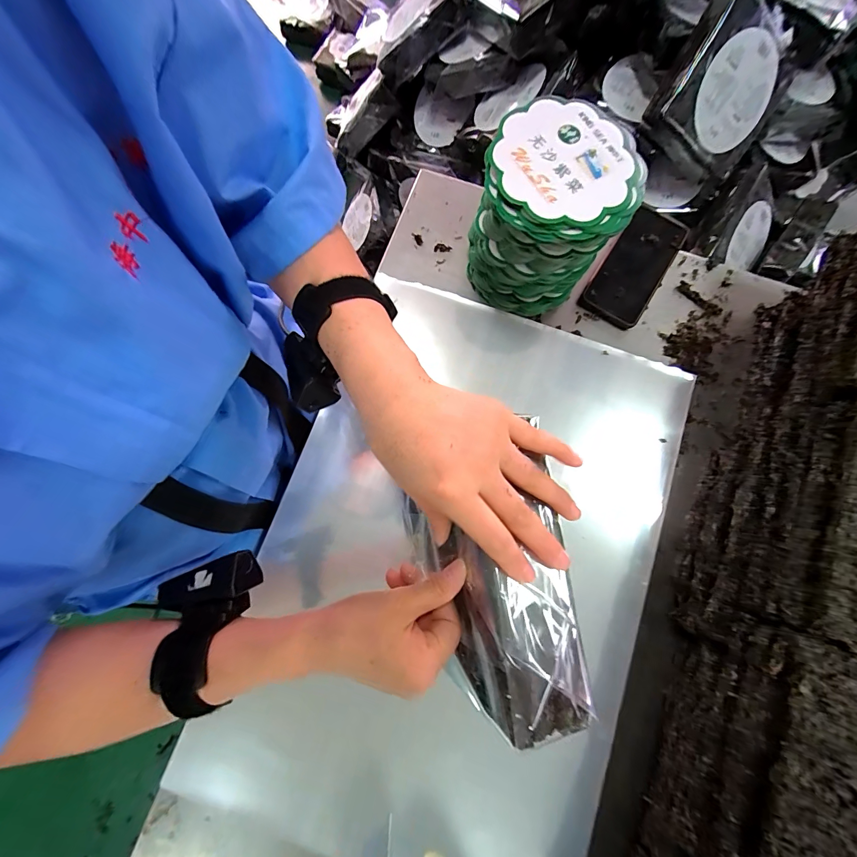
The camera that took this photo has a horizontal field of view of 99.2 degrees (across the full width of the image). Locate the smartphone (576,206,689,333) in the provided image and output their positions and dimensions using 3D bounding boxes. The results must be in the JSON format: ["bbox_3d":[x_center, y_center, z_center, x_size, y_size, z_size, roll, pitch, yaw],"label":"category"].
[{"bbox_3d":[0.273,-0.215,0.478,0.077,0.017,0.175,33,80,5],"label":"smartphone"}]

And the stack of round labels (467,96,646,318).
[{"bbox_3d":[0.124,-0.226,0.407,0.139,0.148,0.129,30,80,4],"label":"stack of round labels"}]

